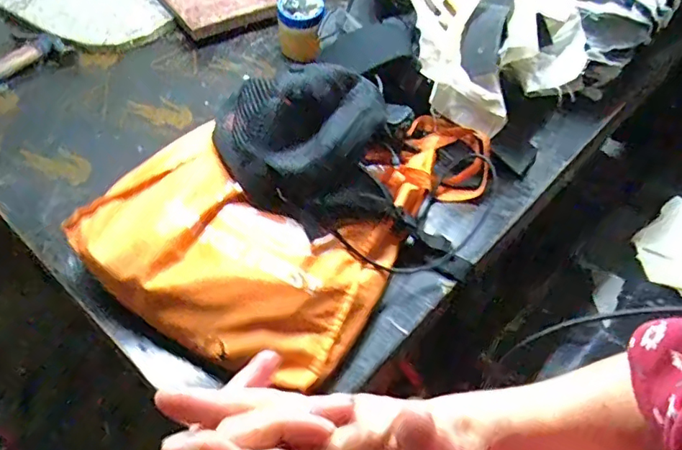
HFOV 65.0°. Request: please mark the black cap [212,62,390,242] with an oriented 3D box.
[{"bbox_3d":[-0.034,-0.097,0.598,0.182,0.117,0.168,3,50,-4],"label":"black cap"}]

